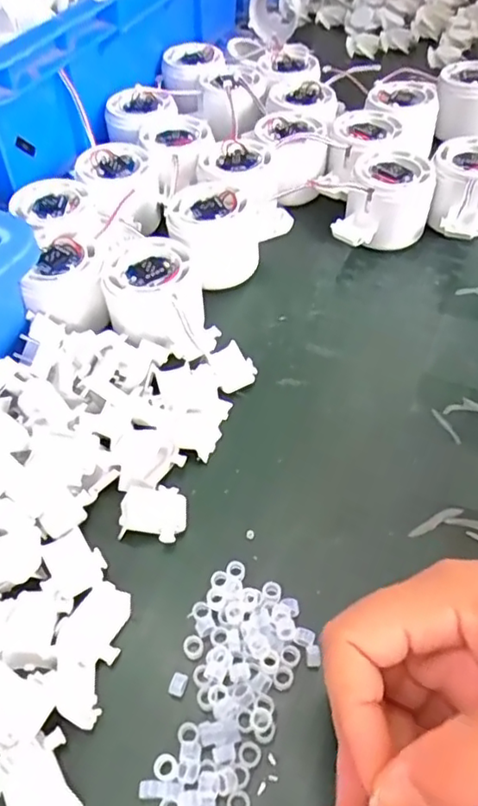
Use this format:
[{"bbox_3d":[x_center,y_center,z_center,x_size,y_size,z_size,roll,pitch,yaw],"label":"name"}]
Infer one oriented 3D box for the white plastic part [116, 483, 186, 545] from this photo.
[{"bbox_3d":[-0.043,0.055,0.303,0.032,0.007,0.028,0,51,0],"label":"white plastic part"}]

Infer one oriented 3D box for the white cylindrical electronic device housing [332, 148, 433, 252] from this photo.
[{"bbox_3d":[0.108,-0.146,0.441,0.060,0.051,0.056,17,53,14],"label":"white cylindrical electronic device housing"}]

